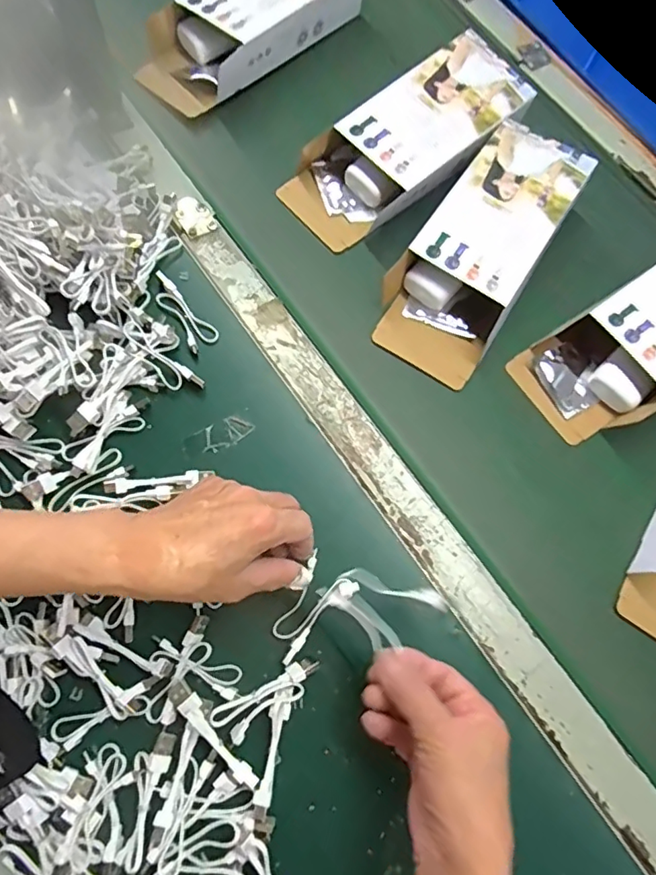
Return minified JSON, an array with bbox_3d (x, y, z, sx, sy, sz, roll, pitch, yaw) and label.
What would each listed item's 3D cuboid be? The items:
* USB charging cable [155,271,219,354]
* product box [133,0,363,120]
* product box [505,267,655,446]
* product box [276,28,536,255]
[{"bbox_3d":[-0.124,-0.109,0.461,0.028,0.017,0.075,-33,83,-11],"label":"USB charging cable"},{"bbox_3d":[-0.083,-0.432,0.557,0.251,0.065,0.101,-41,73,-14],"label":"product box"},{"bbox_3d":[0.299,-0.094,0.478,0.252,0.054,0.103,-30,71,-10],"label":"product box"},{"bbox_3d":[0.081,-0.287,0.524,0.255,0.062,0.113,-36,72,-12],"label":"product box"}]

